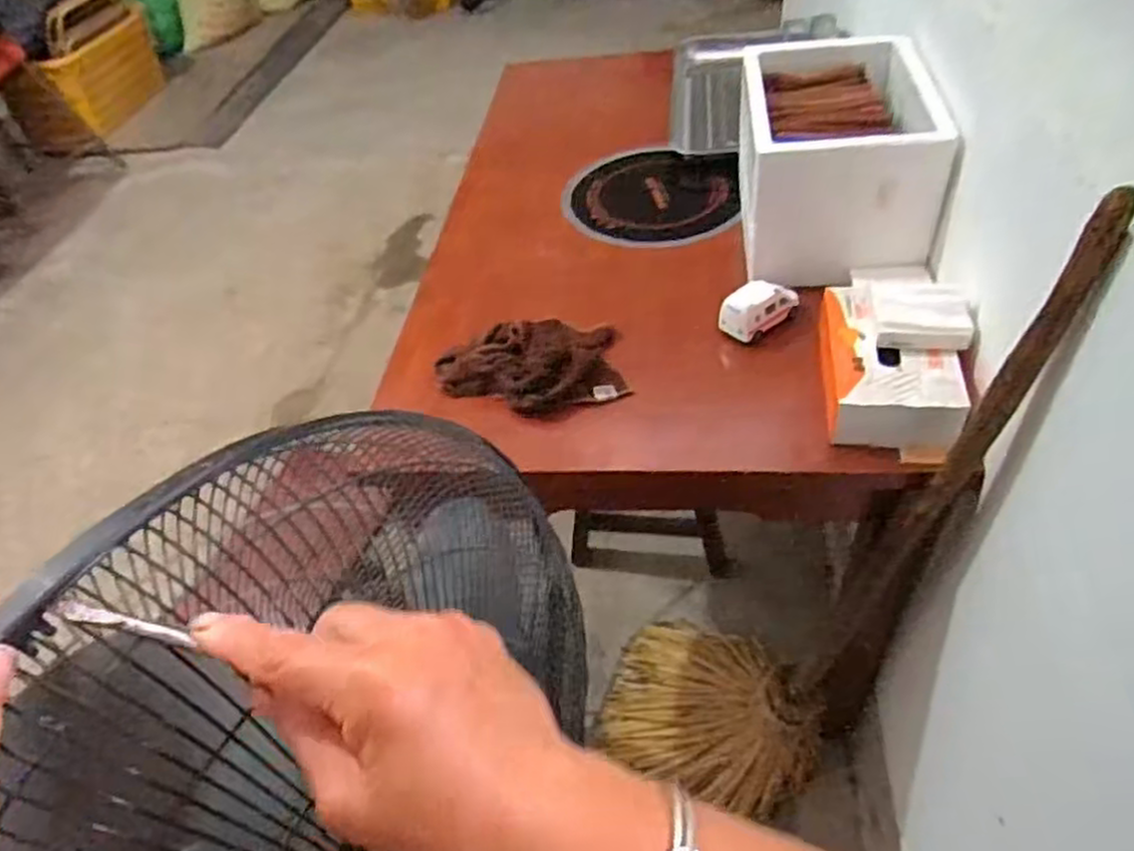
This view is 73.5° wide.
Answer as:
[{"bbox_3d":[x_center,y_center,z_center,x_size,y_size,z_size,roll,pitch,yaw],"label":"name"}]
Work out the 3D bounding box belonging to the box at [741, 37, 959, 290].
[{"bbox_3d":[0.358,-0.360,1.039,0.226,0.199,0.335,1,47,9],"label":"box"}]

